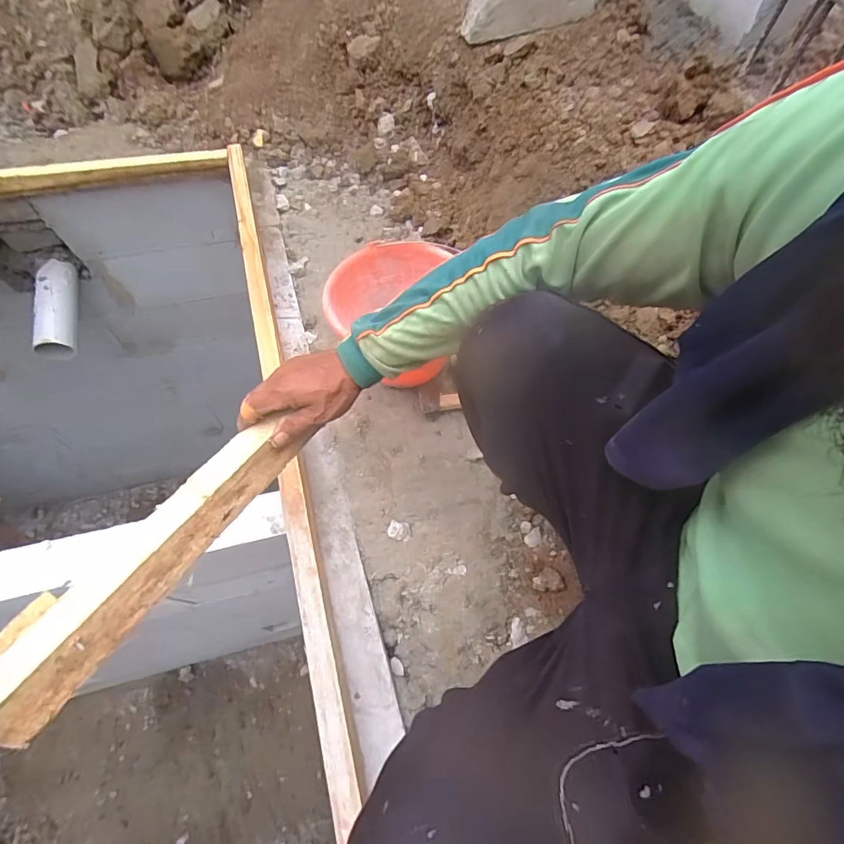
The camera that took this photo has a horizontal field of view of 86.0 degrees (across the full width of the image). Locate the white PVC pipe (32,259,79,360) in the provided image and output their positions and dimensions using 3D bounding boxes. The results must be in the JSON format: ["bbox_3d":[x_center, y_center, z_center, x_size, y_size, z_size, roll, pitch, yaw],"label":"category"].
[{"bbox_3d":[-0.936,-0.293,1.160,0.095,0.071,0.251,-6,80,-5],"label":"white PVC pipe"}]

